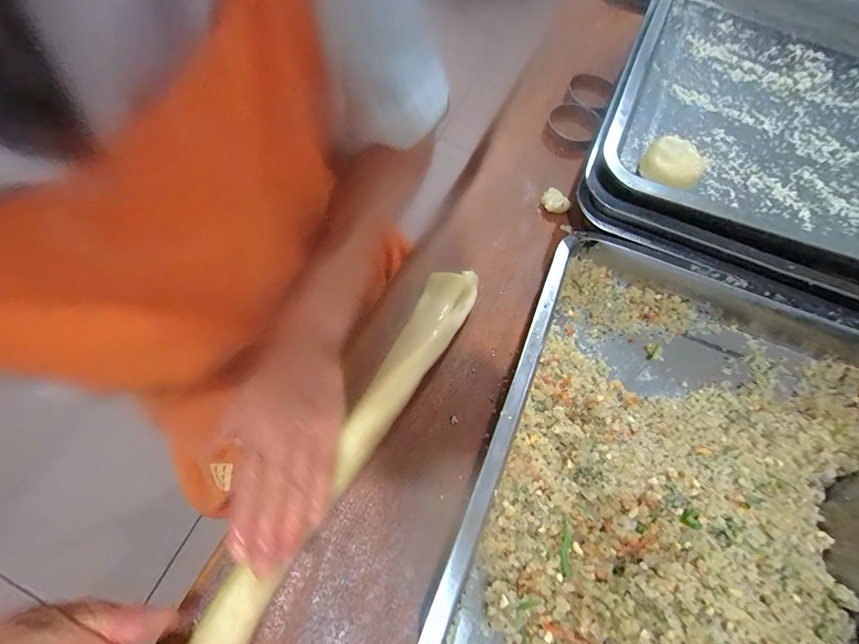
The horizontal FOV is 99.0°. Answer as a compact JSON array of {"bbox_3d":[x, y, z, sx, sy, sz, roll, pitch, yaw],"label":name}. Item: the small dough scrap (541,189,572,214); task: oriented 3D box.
[{"bbox_3d":[0.136,-0.132,0.401,0.023,0.010,0.030,-29,71,-15],"label":"small dough scrap"}]

